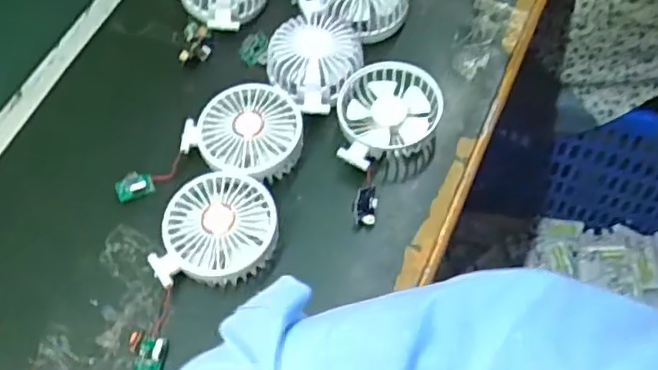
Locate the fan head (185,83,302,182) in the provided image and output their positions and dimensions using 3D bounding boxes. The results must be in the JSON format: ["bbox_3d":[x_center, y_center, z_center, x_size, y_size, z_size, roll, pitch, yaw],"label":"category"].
[{"bbox_3d":[-0.069,-0.042,0.556,0.091,0.039,0.087,-2,61,3],"label":"fan head"}]

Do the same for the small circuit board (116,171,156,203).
[{"bbox_3d":[-0.175,0.000,0.574,0.032,0.010,0.026,-24,62,-9],"label":"small circuit board"}]

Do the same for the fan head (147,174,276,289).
[{"bbox_3d":[-0.092,0.039,0.519,0.104,0.043,0.088,-10,61,-1],"label":"fan head"}]

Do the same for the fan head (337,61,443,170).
[{"bbox_3d":[0.049,-0.061,0.554,0.095,0.026,0.087,-2,61,3],"label":"fan head"}]

